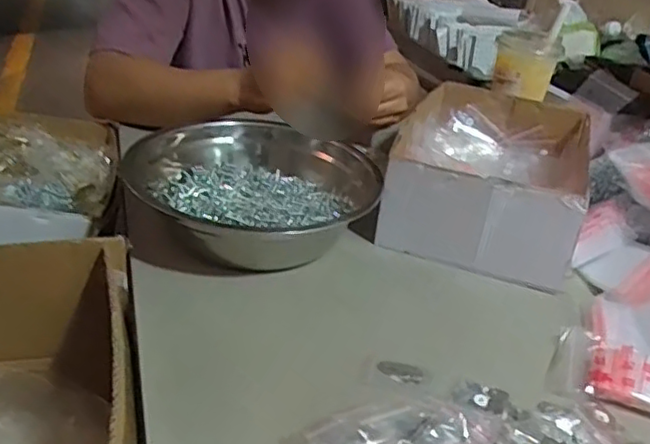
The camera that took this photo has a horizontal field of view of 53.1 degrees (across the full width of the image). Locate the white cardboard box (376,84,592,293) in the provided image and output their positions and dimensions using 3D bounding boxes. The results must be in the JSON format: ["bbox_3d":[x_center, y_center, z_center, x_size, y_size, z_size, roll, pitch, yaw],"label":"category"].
[{"bbox_3d":[0.185,-0.058,0.744,0.189,0.098,0.293,13,30,11],"label":"white cardboard box"}]

